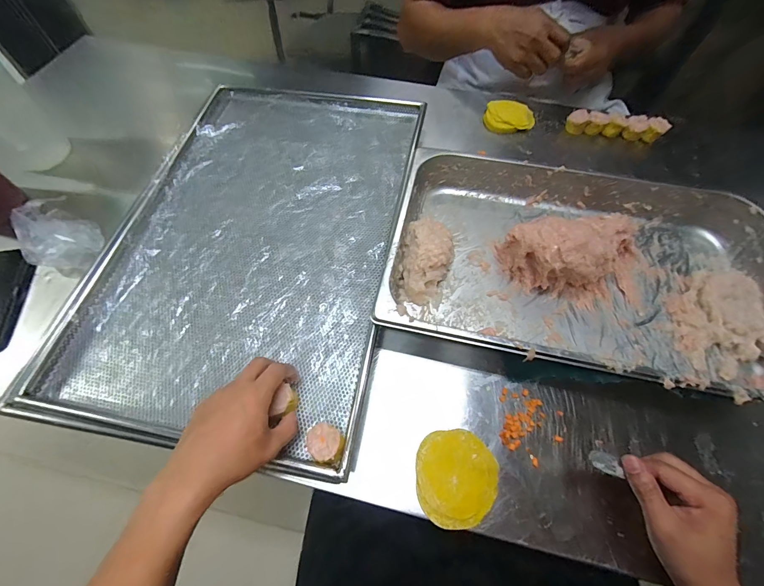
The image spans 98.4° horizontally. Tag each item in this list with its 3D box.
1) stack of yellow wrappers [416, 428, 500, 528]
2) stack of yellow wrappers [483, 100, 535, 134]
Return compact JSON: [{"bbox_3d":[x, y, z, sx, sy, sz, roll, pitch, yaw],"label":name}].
[{"bbox_3d":[0.085,0.207,0.372,0.090,0.008,0.094,-2,61,-2],"label":"stack of yellow wrappers"},{"bbox_3d":[0.252,-0.357,0.663,0.090,0.023,0.083,-18,63,-10],"label":"stack of yellow wrappers"}]

